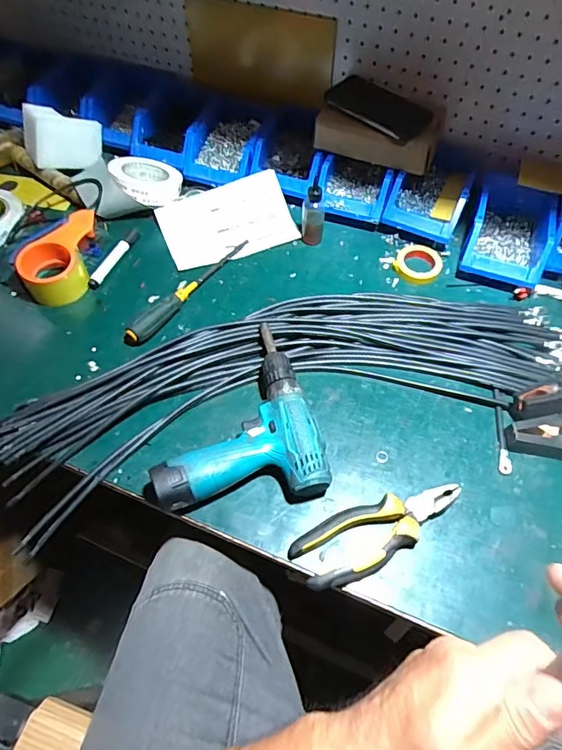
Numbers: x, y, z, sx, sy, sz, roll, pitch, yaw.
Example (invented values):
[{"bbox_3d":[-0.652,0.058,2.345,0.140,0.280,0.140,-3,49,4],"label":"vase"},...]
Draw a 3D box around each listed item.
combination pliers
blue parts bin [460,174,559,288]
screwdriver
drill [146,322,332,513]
[{"bbox_3d":[0.109,0.168,0.523,0.196,0.024,0.067,-25,61,-17],"label":"combination pliers"},{"bbox_3d":[0.354,-0.223,0.740,0.114,0.073,0.172,17,58,10],"label":"blue parts bin"},{"bbox_3d":[-0.131,-0.133,0.705,0.026,0.033,0.253,30,61,17],"label":"screwdriver"},{"bbox_3d":[-0.066,0.054,0.576,0.197,0.053,0.232,-15,58,-11],"label":"drill"}]

